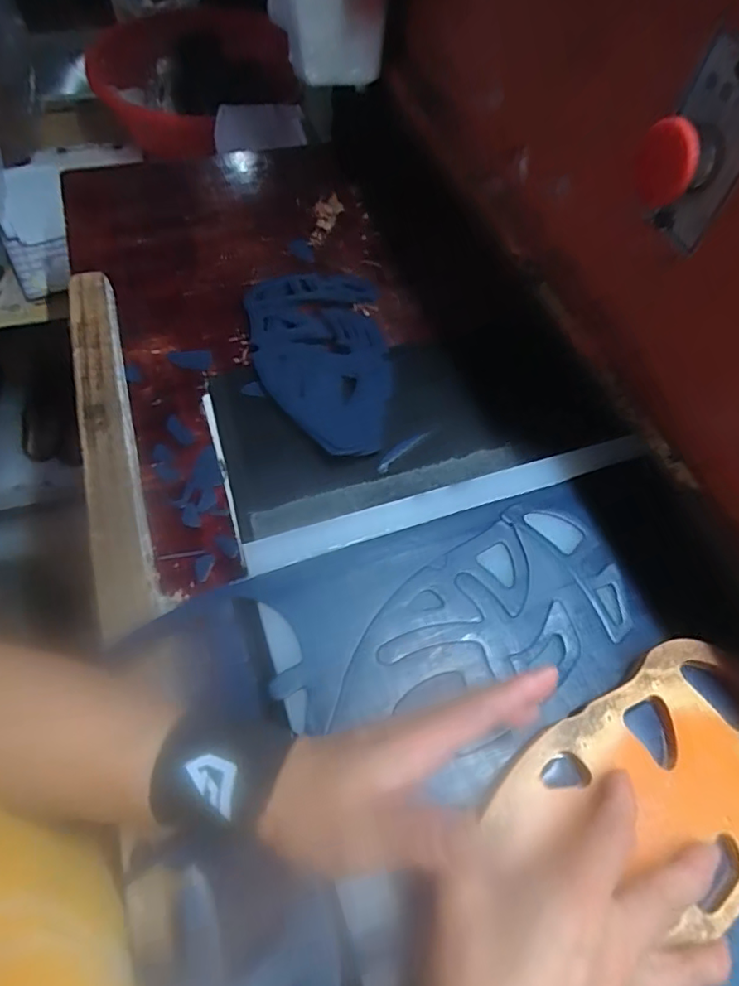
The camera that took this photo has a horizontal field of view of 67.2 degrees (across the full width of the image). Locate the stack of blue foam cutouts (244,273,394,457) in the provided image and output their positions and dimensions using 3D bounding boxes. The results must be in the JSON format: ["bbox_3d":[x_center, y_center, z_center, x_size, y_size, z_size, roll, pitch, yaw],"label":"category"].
[{"bbox_3d":[-0.041,-0.127,0.507,0.122,0.013,0.229,-7,54,-12],"label":"stack of blue foam cutouts"}]

